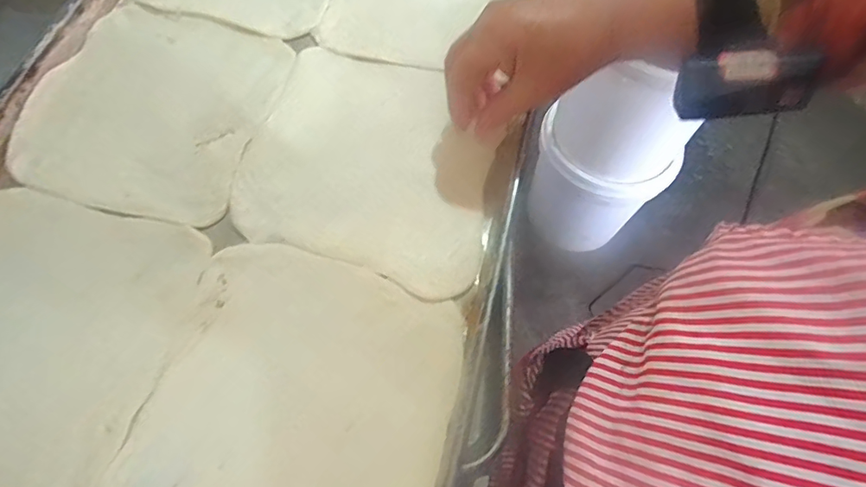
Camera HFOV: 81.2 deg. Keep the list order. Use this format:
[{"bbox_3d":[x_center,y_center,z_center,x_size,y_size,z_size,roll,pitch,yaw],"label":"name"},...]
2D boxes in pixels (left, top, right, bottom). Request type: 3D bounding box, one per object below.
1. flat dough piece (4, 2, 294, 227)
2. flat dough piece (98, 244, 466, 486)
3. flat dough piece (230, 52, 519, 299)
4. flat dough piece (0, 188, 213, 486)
[{"bbox_3d":[-0.226,-0.114,0.411,0.184,0.006,0.190,13,66,6],"label":"flat dough piece"},{"bbox_3d":[-0.083,0.102,0.310,0.180,0.013,0.195,14,66,6],"label":"flat dough piece"},{"bbox_3d":[-0.042,-0.066,0.392,0.189,0.009,0.180,18,66,8],"label":"flat dough piece"},{"bbox_3d":[-0.267,0.062,0.333,0.197,0.009,0.194,15,66,7],"label":"flat dough piece"}]

